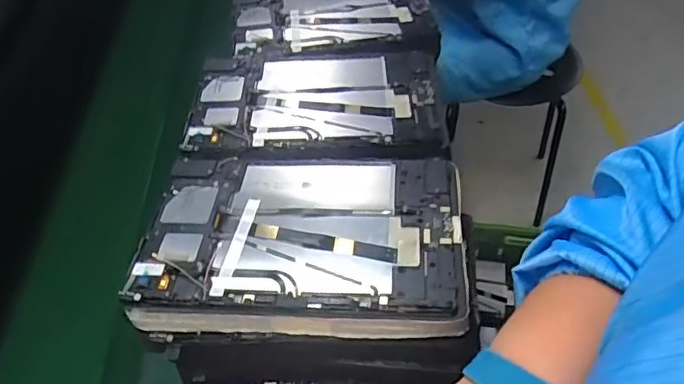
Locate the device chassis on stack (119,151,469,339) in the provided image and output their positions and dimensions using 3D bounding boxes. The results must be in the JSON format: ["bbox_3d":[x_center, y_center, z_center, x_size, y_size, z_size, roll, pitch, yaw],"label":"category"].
[{"bbox_3d":[-0.030,0.027,0.437,0.238,0.021,0.164,1,51,6],"label":"device chassis on stack"}]

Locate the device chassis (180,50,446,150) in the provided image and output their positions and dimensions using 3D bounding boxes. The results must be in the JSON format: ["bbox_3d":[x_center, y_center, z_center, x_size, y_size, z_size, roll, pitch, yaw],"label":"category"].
[{"bbox_3d":[-0.024,-0.096,0.570,0.240,0.019,0.166,0,43,2],"label":"device chassis"}]

